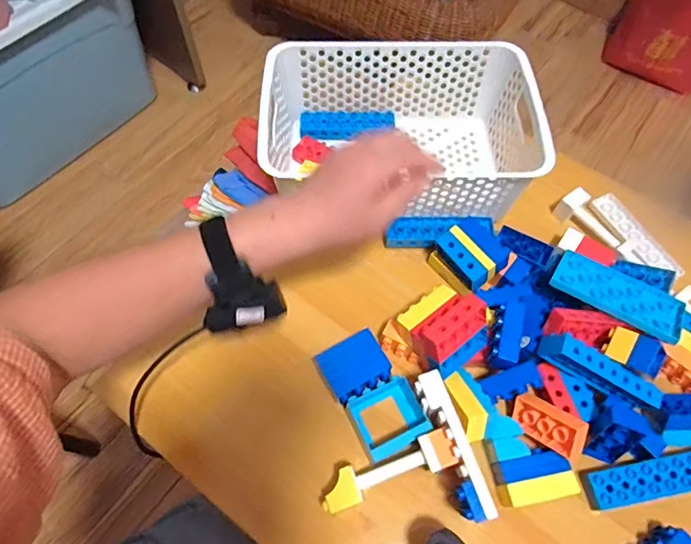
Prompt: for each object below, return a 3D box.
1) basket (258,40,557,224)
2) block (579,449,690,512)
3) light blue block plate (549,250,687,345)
[{"bbox_3d":[0.061,-0.167,0.582,0.305,0.117,0.204,0,63,0],"label":"basket"},{"bbox_3d":[0.290,0.194,0.448,0.125,0.020,0.034,-9,64,-5],"label":"block"},{"bbox_3d":[0.285,0.021,0.498,0.126,0.008,0.071,29,48,21],"label":"light blue block plate"}]

